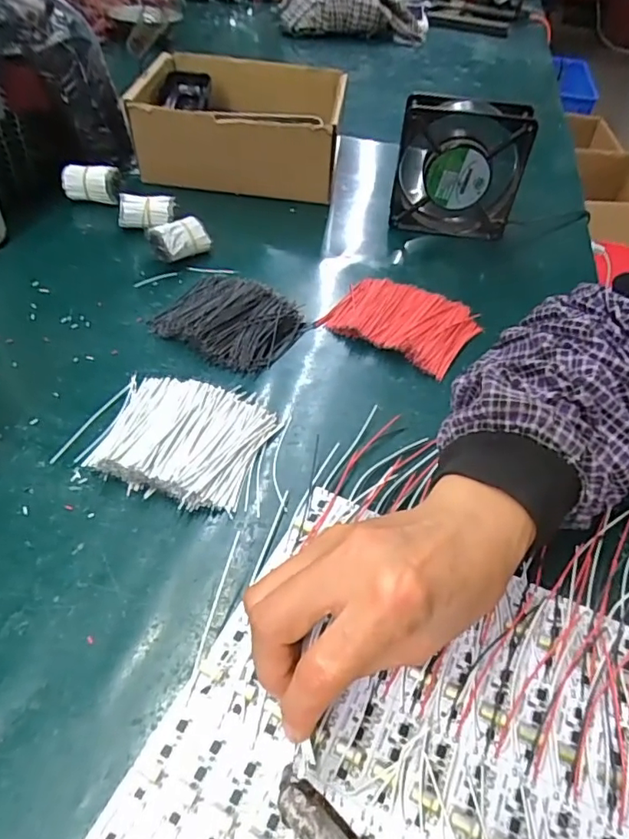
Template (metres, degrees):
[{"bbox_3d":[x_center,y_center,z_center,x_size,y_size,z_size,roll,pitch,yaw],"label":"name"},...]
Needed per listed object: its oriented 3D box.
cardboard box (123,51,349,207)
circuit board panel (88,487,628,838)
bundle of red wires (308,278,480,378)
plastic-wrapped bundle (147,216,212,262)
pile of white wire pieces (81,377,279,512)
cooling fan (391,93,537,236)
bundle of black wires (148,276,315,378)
[{"bbox_3d":[-0.080,-0.338,0.624,0.224,0.091,0.207,3,46,-2],"label":"cardboard box"},{"bbox_3d":[0.035,0.149,0.238,0.193,0.010,0.227,22,48,16],"label":"circuit board panel"},{"bbox_3d":[0.075,-0.086,0.463,0.114,0.017,0.086,29,50,21],"label":"bundle of red wires"},{"bbox_3d":[-0.124,-0.165,0.503,0.050,0.032,0.028,-31,56,-30],"label":"plastic-wrapped bundle"},{"bbox_3d":[-0.088,0.008,0.356,0.105,0.020,0.089,16,47,10],"label":"pile of white wire pieces"},{"bbox_3d":[0.141,-0.245,0.542,0.117,0.127,0.044,5,46,0],"label":"cooling fan"},{"bbox_3d":[-0.071,-0.087,0.446,0.115,0.021,0.090,27,50,20],"label":"bundle of black wires"}]

